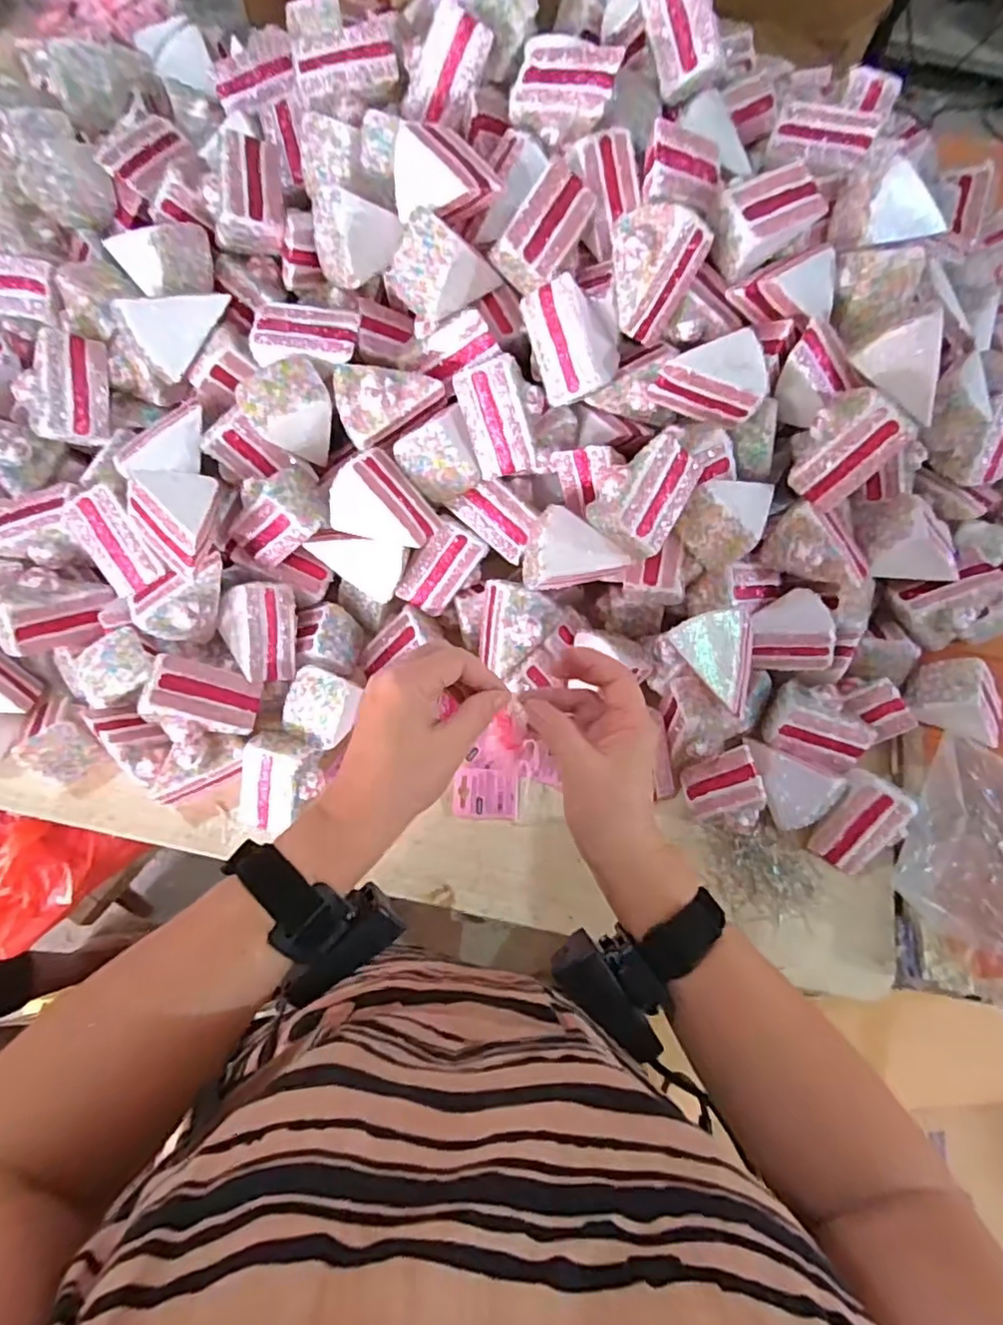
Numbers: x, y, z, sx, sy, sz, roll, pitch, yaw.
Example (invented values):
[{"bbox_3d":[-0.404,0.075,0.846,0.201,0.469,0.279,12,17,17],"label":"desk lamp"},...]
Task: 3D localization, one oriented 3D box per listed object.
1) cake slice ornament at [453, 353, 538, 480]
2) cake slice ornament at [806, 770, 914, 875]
[{"bbox_3d":[-0.002,-0.207,0.532,0.052,0.045,0.087,-14,113,11],"label":"cake slice ornament"},{"bbox_3d":[0.328,0.146,0.565,0.066,0.060,0.079,23,69,6],"label":"cake slice ornament"}]

